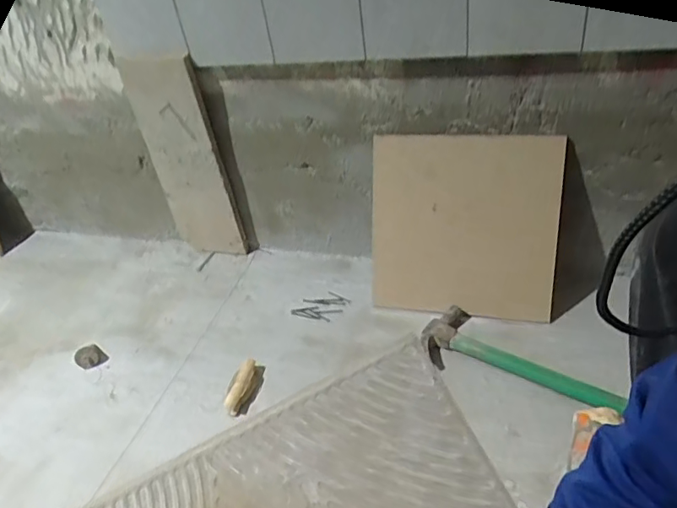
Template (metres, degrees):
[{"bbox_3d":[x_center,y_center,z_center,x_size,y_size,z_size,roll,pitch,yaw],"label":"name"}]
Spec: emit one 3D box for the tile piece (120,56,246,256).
[{"bbox_3d":[-0.290,-0.167,1.027,0.154,0.432,0.023,5,38,18],"label":"tile piece"}]

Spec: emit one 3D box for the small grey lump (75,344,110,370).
[{"bbox_3d":[-0.431,0.176,0.913,0.039,0.025,0.047,26,47,38],"label":"small grey lump"}]

